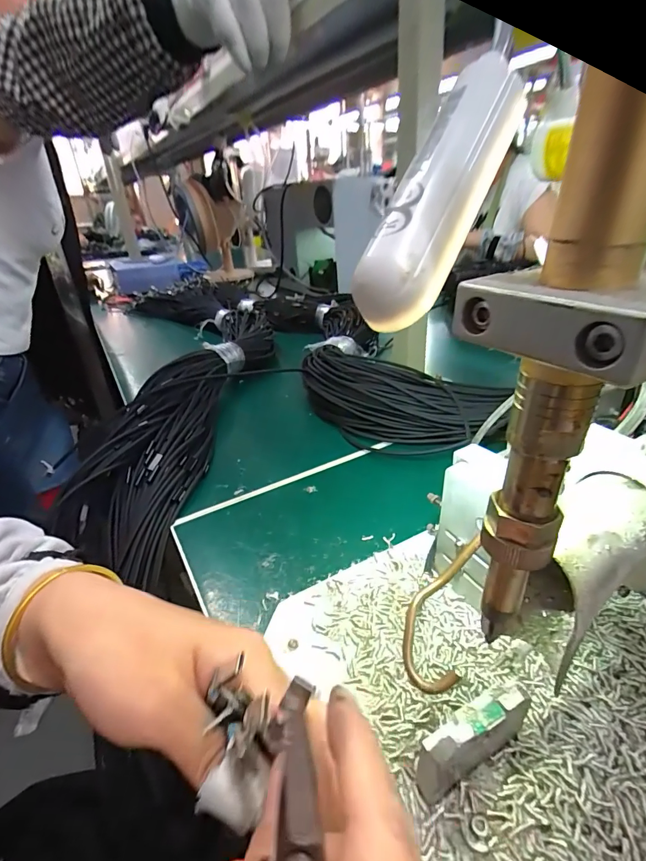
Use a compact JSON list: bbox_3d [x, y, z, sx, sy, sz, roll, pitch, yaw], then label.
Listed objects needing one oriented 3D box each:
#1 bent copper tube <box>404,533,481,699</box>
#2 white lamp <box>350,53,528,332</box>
[{"bbox_3d":[0.047,0.069,0.161,0.023,0.006,0.060,17,64,26],"label":"bent copper tube"},{"bbox_3d":[0.033,-0.067,0.112,0.018,0.019,0.084,21,77,31],"label":"white lamp"}]

